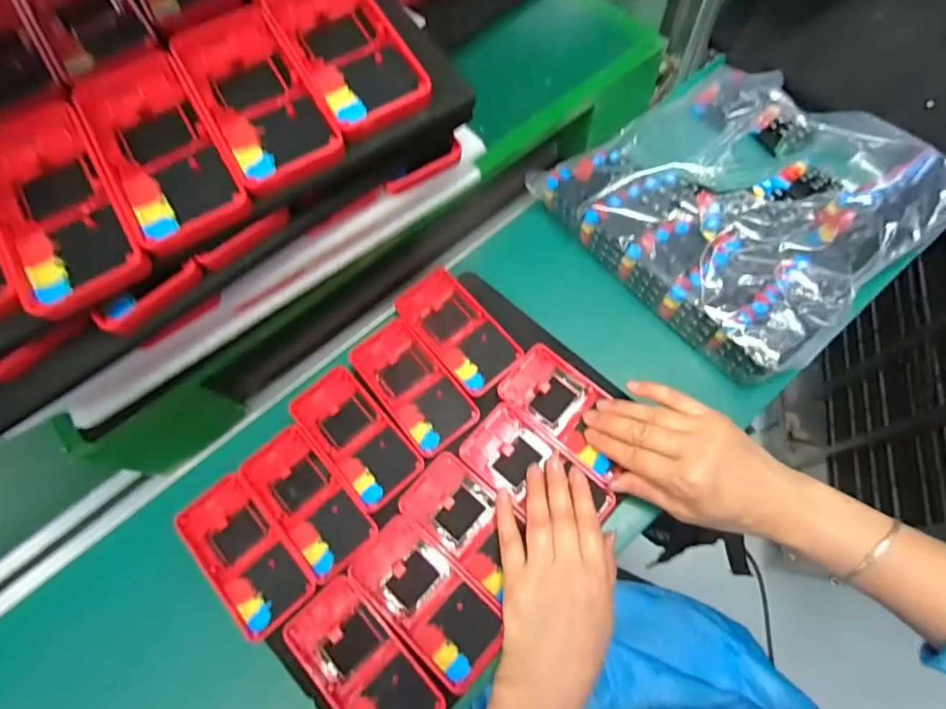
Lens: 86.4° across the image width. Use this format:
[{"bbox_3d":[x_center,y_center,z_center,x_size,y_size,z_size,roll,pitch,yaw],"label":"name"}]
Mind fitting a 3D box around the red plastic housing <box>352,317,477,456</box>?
[{"bbox_3d":[-0.053,0.026,0.447,0.058,0.020,0.124,-38,76,-9],"label":"red plastic housing"}]

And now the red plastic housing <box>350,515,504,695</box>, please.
[{"bbox_3d":[-0.034,0.187,0.386,0.123,0.016,0.061,42,79,12],"label":"red plastic housing"}]

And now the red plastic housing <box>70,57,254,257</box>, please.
[{"bbox_3d":[-0.186,-0.127,0.298,0.060,0.022,0.148,-31,75,-7],"label":"red plastic housing"}]

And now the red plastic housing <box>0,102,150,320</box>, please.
[{"bbox_3d":[-0.233,-0.088,0.283,0.063,0.020,0.146,-34,72,-2],"label":"red plastic housing"}]

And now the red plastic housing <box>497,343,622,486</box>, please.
[{"bbox_3d":[0.083,0.045,0.435,0.116,0.015,0.064,39,79,12],"label":"red plastic housing"}]

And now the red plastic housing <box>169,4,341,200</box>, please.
[{"bbox_3d":[-0.132,-0.157,0.303,0.060,0.013,0.134,-30,75,-7],"label":"red plastic housing"}]

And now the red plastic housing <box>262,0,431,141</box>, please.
[{"bbox_3d":[-0.080,-0.193,0.314,0.061,0.013,0.133,-30,75,-7],"label":"red plastic housing"}]

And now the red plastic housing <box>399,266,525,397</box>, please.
[{"bbox_3d":[-0.015,-0.023,0.466,0.061,0.021,0.126,-38,76,-9],"label":"red plastic housing"}]

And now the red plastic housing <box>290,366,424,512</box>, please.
[{"bbox_3d":[-0.102,0.068,0.433,0.058,0.012,0.121,-40,77,-9],"label":"red plastic housing"}]

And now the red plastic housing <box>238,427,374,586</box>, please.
[{"bbox_3d":[-0.137,0.121,0.418,0.059,0.021,0.118,-42,77,-10],"label":"red plastic housing"}]

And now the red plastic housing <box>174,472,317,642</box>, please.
[{"bbox_3d":[-0.183,0.159,0.405,0.063,0.017,0.121,-40,77,-9],"label":"red plastic housing"}]

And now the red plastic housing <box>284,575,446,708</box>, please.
[{"bbox_3d":[-0.082,0.232,0.373,0.063,0.014,0.123,-44,77,-10],"label":"red plastic housing"}]

